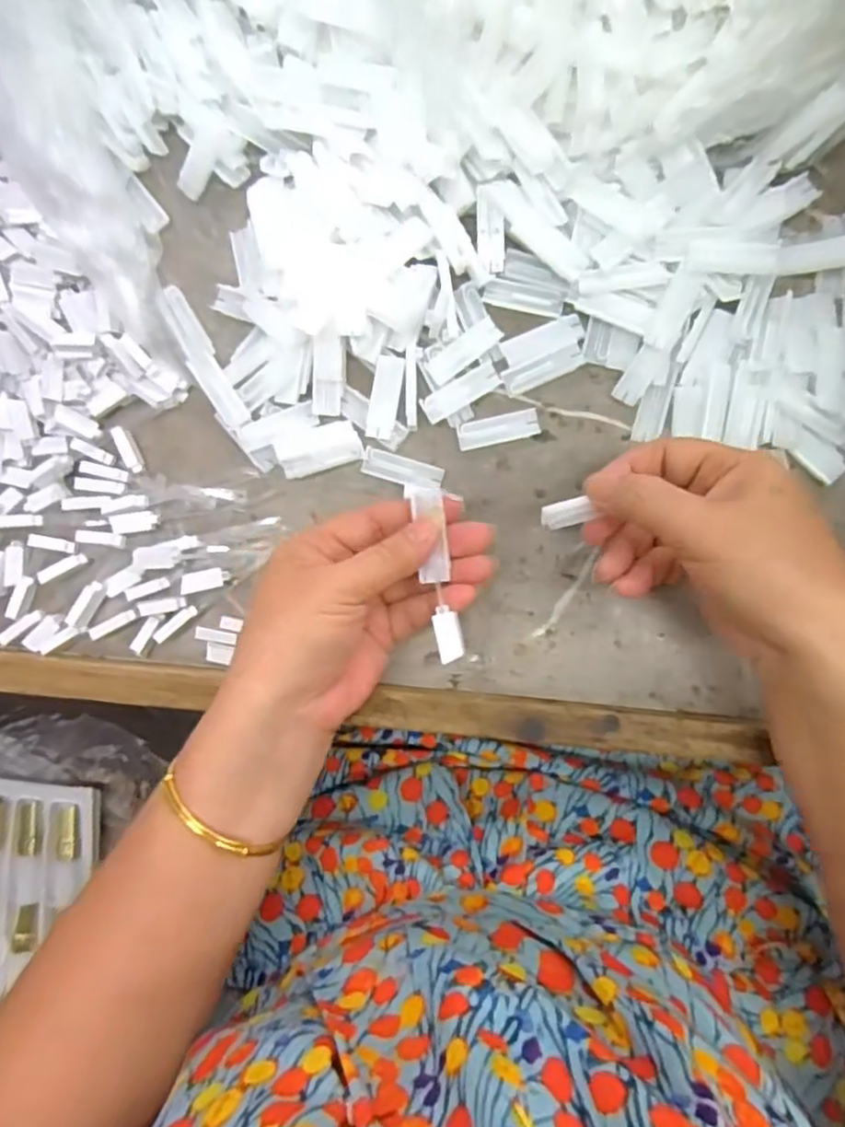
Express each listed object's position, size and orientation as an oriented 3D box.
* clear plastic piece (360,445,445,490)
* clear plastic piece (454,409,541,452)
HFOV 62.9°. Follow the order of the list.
[{"bbox_3d":[-0.010,-0.048,0.358,0.041,0.007,0.014,17,90,6],"label":"clear plastic piece"},{"bbox_3d":[0.039,-0.069,0.356,0.042,0.005,0.014,-13,87,5],"label":"clear plastic piece"}]

